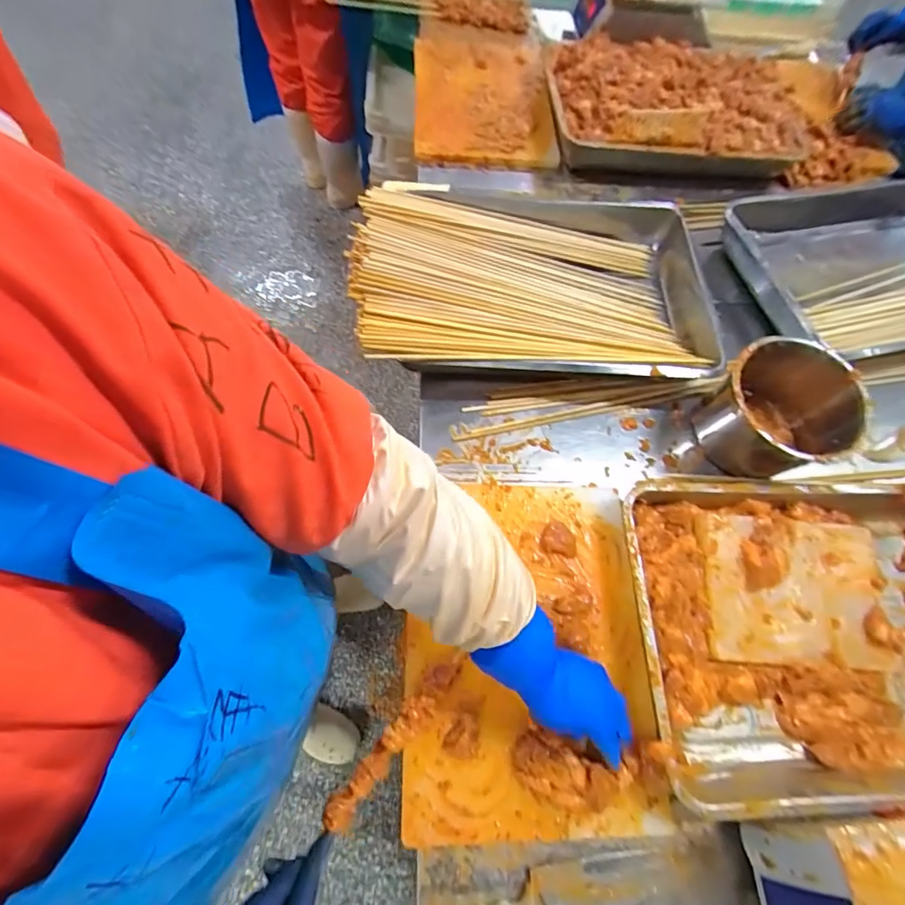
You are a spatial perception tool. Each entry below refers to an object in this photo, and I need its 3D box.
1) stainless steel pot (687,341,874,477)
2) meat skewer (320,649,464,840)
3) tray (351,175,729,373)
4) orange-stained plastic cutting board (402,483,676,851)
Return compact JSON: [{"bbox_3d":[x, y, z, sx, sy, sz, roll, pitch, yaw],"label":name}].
[{"bbox_3d":[0.445,-0.053,0.624,0.160,0.126,0.165,1,68,-3],"label":"stainless steel pot"},{"bbox_3d":[-0.052,0.287,0.463,0.031,0.024,0.190,38,60,14],"label":"meat skewer"},{"bbox_3d":[0.135,-0.265,0.706,0.553,0.121,0.364,3,68,-2],"label":"tray"},{"bbox_3d":[0.087,0.216,0.521,0.277,0.033,0.374,1,66,-5],"label":"orange-stained plastic cutting board"}]

